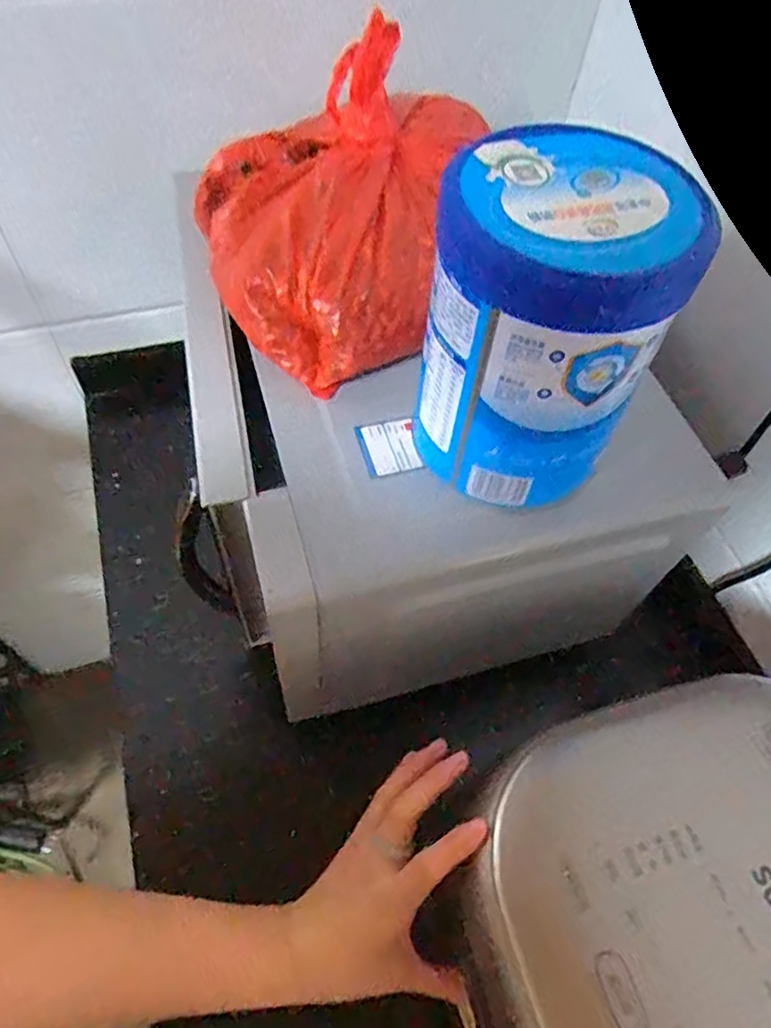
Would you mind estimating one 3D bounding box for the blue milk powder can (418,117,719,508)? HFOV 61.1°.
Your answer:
[{"bbox_3d":[0.084,-0.100,0.366,0.116,0.166,0.113,2,57,-3],"label":"blue milk powder can"}]

